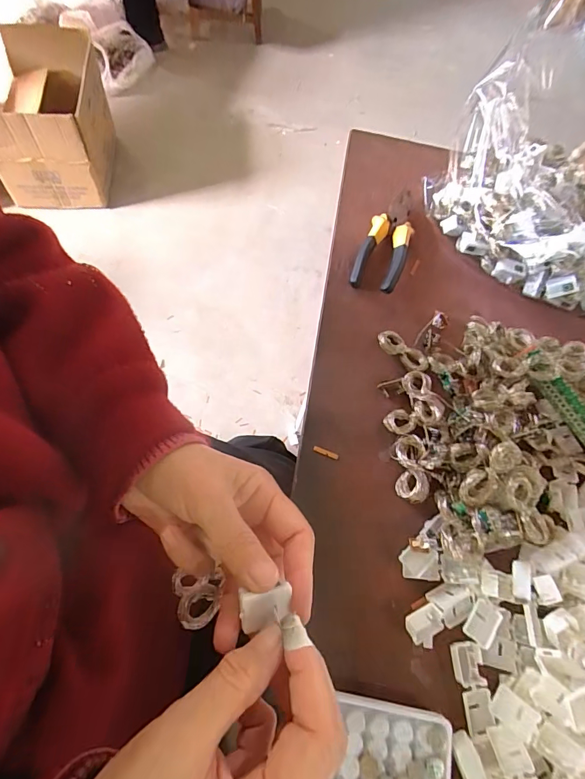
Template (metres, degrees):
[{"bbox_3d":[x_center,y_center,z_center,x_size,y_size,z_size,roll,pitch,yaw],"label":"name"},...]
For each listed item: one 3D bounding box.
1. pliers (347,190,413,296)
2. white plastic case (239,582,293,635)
[{"bbox_3d":[0.100,-0.157,0.438,0.048,0.025,0.121,20,65,6],"label":"pliers"},{"bbox_3d":[-0.014,0.111,0.209,0.025,0.006,0.017,-12,66,-9],"label":"white plastic case"}]

